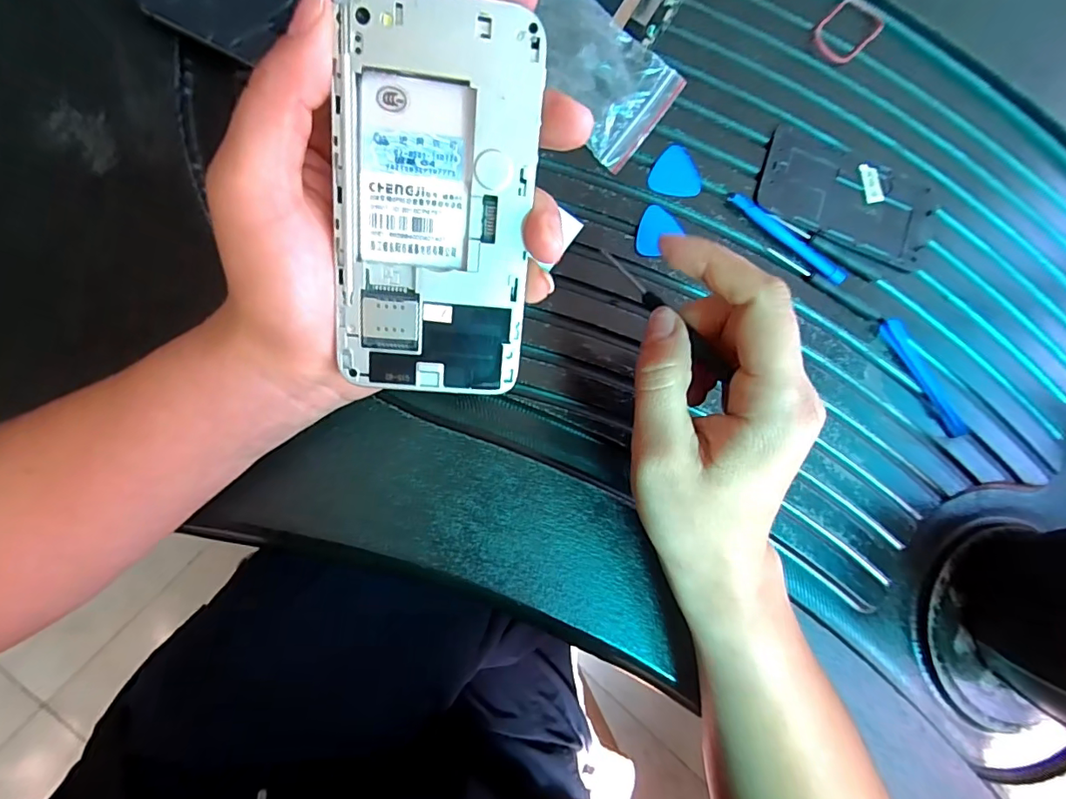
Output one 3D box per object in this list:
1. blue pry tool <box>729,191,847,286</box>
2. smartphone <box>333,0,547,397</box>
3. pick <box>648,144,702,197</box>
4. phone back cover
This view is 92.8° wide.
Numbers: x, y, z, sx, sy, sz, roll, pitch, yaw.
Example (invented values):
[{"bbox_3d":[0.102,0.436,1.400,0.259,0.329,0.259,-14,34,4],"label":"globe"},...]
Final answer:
[{"bbox_3d":[0.152,-0.097,0.301,0.084,0.004,0.012,37,81,-3],"label":"blue pry tool"},{"bbox_3d":[-0.031,-0.059,0.163,0.059,0.007,0.116,4,107,-5],"label":"smartphone"},{"bbox_3d":[0.085,-0.135,0.299,0.031,0.004,0.029,6,88,-9],"label":"pick"},{"bbox_3d":[0.192,-0.123,0.311,0.110,0.004,0.062,17,83,-6],"label":"phone back cover"}]

